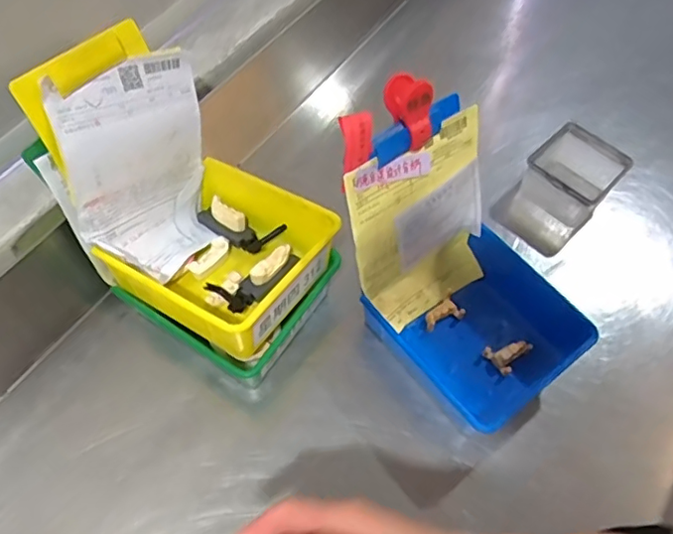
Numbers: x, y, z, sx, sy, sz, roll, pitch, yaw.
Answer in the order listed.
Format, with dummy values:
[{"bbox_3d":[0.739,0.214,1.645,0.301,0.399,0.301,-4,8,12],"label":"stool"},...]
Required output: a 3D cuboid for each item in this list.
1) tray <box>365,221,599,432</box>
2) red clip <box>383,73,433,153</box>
[{"bbox_3d":[0.135,0.066,0.582,0.161,0.071,0.158,-32,66,-21],"label":"tray"},{"bbox_3d":[0.058,-0.130,0.480,0.026,0.049,0.047,-27,64,-18],"label":"red clip"}]

